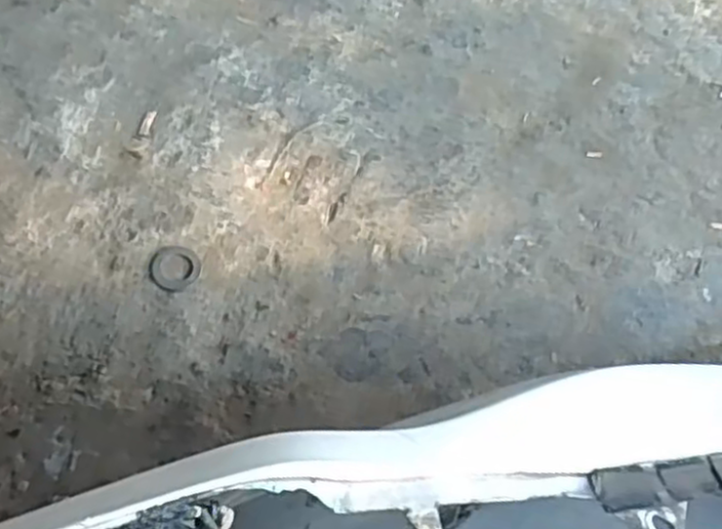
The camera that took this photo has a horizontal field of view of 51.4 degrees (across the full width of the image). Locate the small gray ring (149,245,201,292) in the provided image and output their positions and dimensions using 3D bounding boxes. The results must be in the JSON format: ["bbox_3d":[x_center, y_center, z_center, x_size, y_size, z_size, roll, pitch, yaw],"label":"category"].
[{"bbox_3d":[-0.171,0.003,0.688,0.046,0.004,0.043,1,60,-1],"label":"small gray ring"}]

